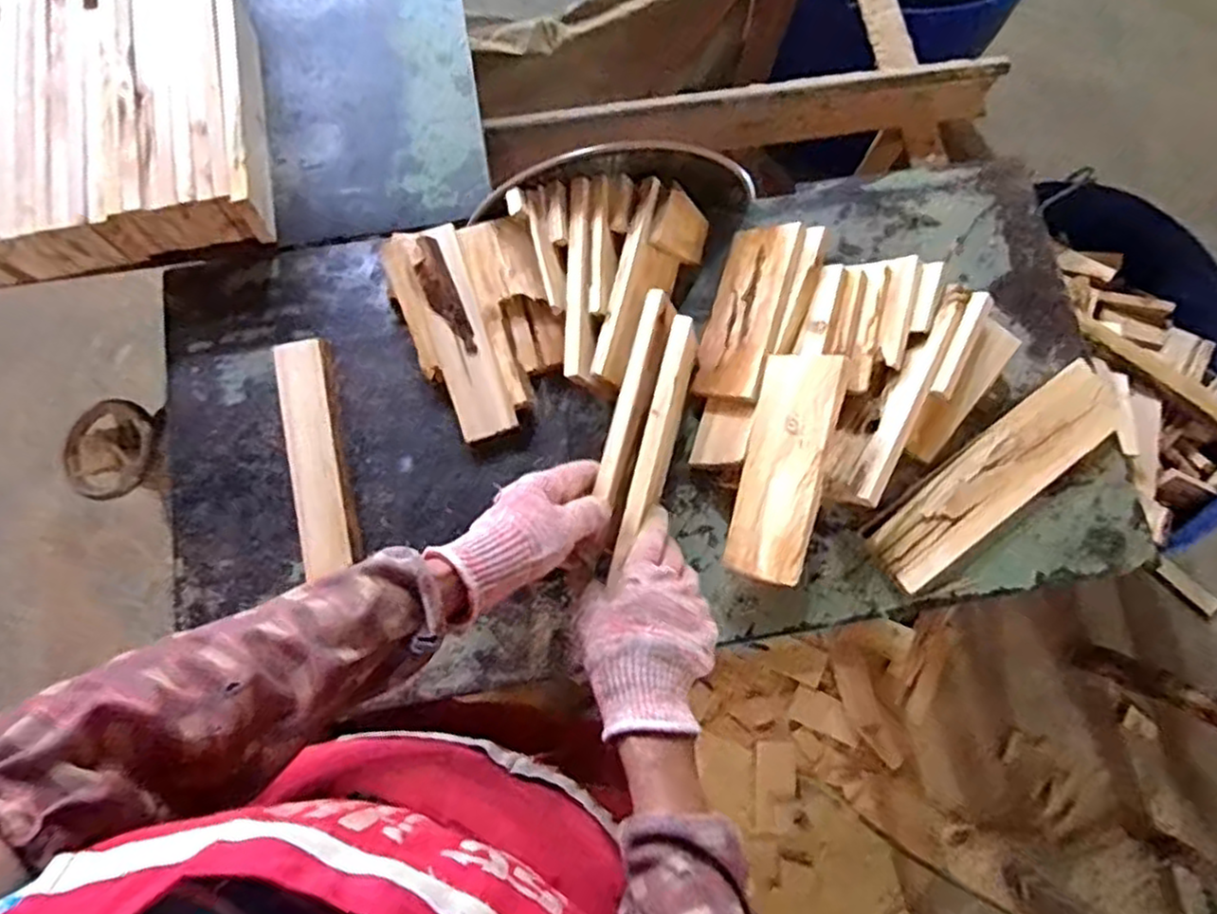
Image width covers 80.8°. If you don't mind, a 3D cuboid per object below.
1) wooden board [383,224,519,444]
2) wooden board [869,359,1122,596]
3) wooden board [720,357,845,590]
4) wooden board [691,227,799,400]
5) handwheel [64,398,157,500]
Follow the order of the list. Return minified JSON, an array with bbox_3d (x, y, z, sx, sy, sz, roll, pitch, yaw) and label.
[{"bbox_3d":[-0.139,-0.110,0.635,0.068,0.019,0.194,-23,88,-8],"label":"wooden board"},{"bbox_3d":[0.351,0.014,0.641,0.273,0.015,0.066,-36,76,-11],"label":"wooden board"},{"bbox_3d":[0.144,0.006,0.580,0.075,0.014,0.185,10,84,44],"label":"wooden board"},{"bbox_3d":[0.123,-0.133,0.647,0.070,0.007,0.175,4,71,39],"label":"wooden board"},{"bbox_3d":[-0.482,-0.008,0.693,0.075,0.028,0.092,33,75,9],"label":"handwheel"}]

